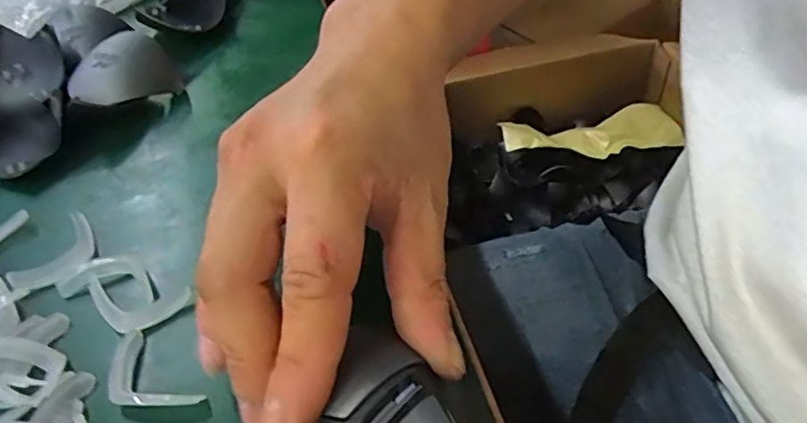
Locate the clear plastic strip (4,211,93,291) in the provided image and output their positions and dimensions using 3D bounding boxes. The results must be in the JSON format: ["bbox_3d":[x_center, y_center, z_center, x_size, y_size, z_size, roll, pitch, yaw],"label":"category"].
[{"bbox_3d":[-0.157,0.018,0.278,0.024,0.010,0.047,6,48,12],"label":"clear plastic strip"}]

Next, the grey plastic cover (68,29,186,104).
[{"bbox_3d":[-0.165,-0.082,0.354,0.059,0.036,0.022,-33,52,-22],"label":"grey plastic cover"}]

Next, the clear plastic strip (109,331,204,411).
[{"bbox_3d":[-0.101,0.066,0.232,0.046,0.006,0.023,31,57,30],"label":"clear plastic strip"}]

